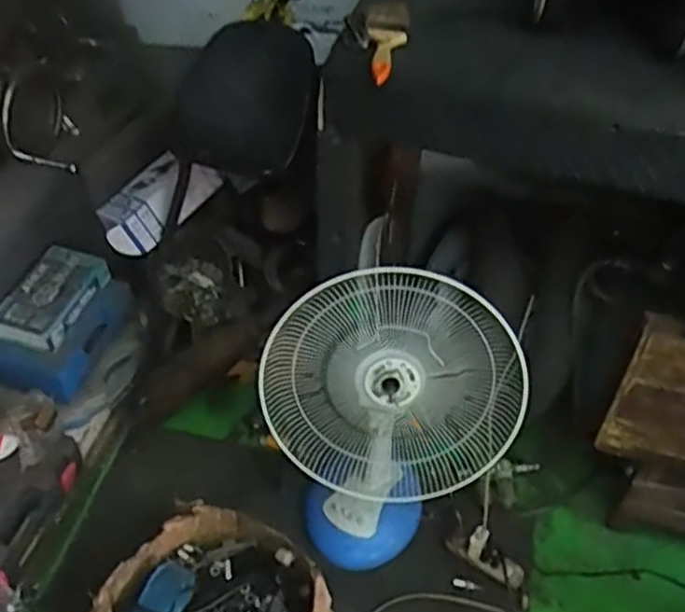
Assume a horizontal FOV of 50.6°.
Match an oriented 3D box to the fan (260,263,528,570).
[{"bbox_3d":[0.081,0.231,1.342,0.430,0.580,0.249,-6,46,-8],"label":"fan"}]

